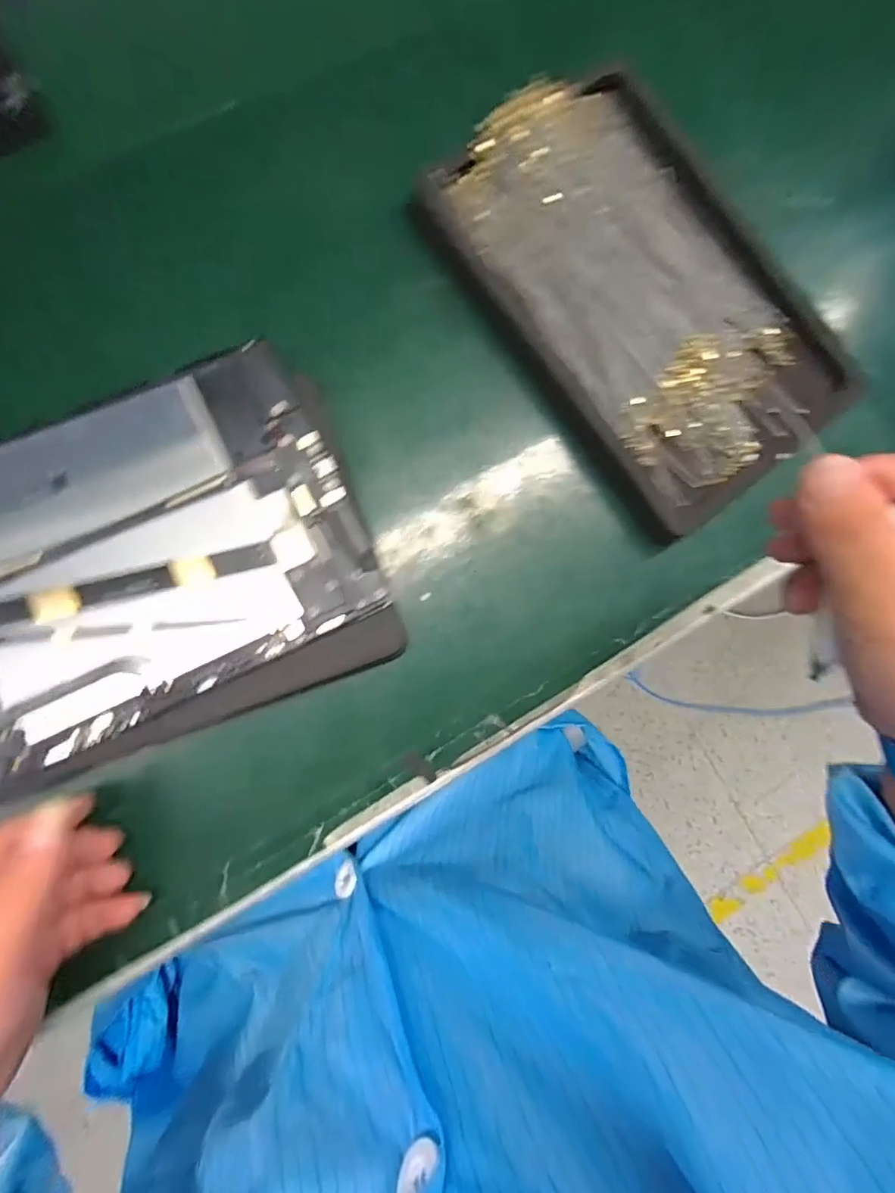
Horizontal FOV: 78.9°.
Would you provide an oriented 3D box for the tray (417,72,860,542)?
[{"bbox_3d":[0.113,-0.173,0.316,0.161,0.035,0.249,-36,90,-6],"label":"tray"}]

